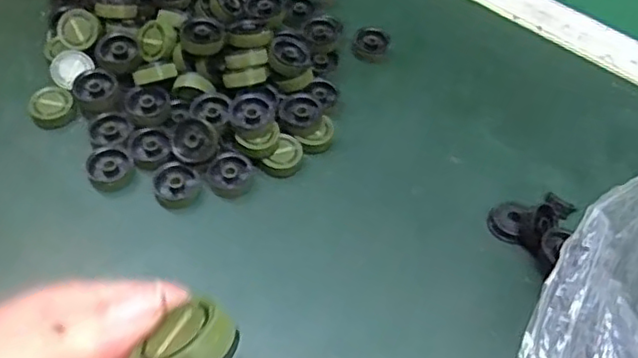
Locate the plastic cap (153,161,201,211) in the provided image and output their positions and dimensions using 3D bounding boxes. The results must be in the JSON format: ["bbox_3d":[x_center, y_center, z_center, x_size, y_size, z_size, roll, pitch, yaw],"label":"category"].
[{"bbox_3d":[-0.081,0.003,0.357,0.024,0.010,0.026,2,55,-3],"label":"plastic cap"}]

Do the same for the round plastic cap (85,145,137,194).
[{"bbox_3d":[-0.121,-0.006,0.362,0.024,0.007,0.028,-23,60,-19],"label":"round plastic cap"}]

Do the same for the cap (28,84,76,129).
[{"bbox_3d":[-0.163,-0.044,0.383,0.025,0.012,0.028,-24,60,-20],"label":"cap"}]

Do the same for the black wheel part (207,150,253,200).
[{"bbox_3d":[-0.051,-0.002,0.363,0.023,0.012,0.024,2,55,-3],"label":"black wheel part"}]

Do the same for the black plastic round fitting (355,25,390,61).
[{"bbox_3d":[0.036,-0.093,0.430,0.023,0.013,0.019,10,55,2],"label":"black plastic round fitting"}]

